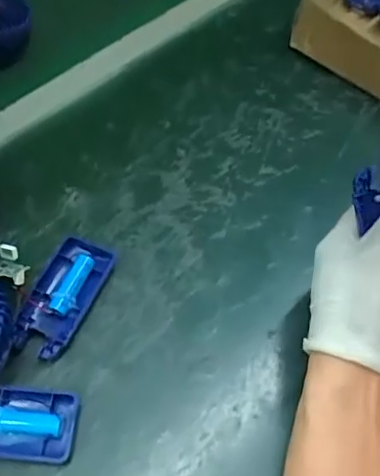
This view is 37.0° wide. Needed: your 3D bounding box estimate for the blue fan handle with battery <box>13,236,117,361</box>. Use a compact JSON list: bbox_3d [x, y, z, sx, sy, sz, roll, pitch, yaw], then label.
[{"bbox_3d":[-0.096,0.041,0.424,0.048,0.014,0.094,19,61,11],"label":"blue fan handle with battery"}]

